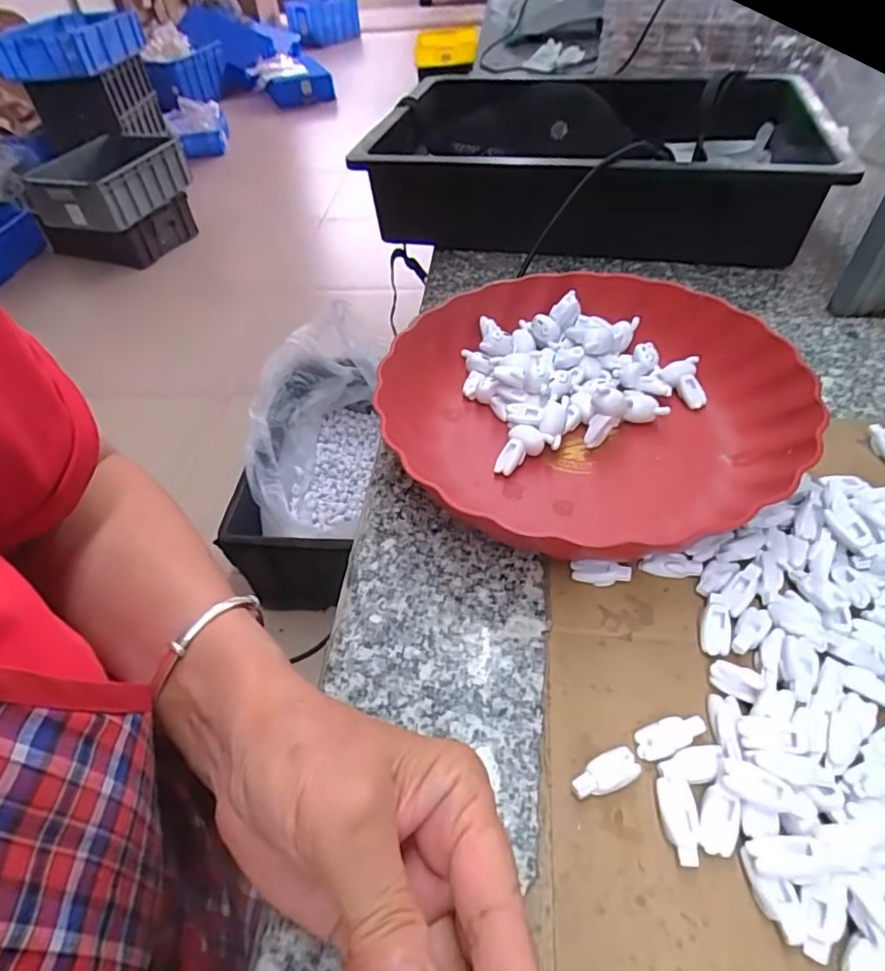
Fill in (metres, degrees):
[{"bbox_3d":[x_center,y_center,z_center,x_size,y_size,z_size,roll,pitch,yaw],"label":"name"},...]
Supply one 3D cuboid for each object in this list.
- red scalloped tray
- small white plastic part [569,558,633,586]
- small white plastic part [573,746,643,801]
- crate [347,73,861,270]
[{"bbox_3d":[0.090,-0.059,0.358,0.237,0.049,0.207,7,48,10],"label":"red scalloped tray"},{"bbox_3d":[0.080,0.044,0.285,0.029,0.012,0.008,1,46,23],"label":"small white plastic part"},{"bbox_3d":[0.066,0.117,0.225,0.029,0.008,0.012,-21,50,-15],"label":"small white plastic part"},{"bbox_3d":[0.160,-0.372,0.633,0.456,0.092,0.355,13,48,12],"label":"crate"}]

